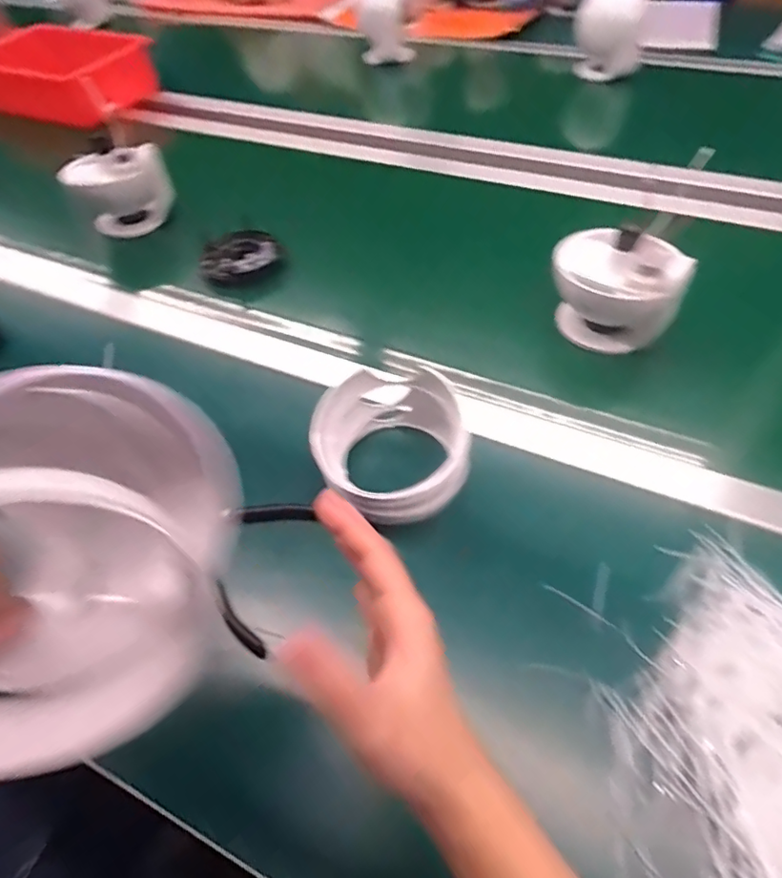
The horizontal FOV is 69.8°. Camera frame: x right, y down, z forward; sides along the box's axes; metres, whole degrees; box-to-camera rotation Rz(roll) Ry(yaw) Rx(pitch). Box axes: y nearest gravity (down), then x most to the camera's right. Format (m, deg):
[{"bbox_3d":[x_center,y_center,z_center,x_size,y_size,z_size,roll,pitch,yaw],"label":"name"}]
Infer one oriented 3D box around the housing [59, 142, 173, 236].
[{"bbox_3d":[-0.363,-0.333,0.759,0.121,0.120,0.083,-24,54,-15],"label":"housing"}]

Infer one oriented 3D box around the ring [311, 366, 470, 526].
[{"bbox_3d":[0.000,0.006,0.458,0.118,0.064,0.117,-2,52,2],"label":"ring"}]

